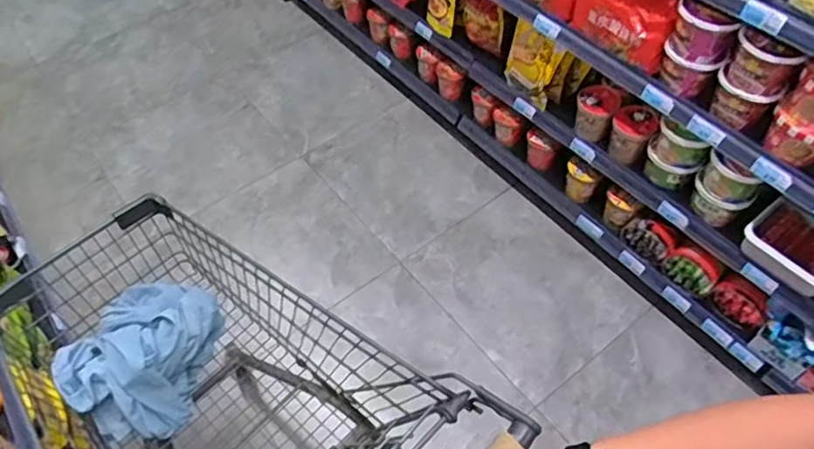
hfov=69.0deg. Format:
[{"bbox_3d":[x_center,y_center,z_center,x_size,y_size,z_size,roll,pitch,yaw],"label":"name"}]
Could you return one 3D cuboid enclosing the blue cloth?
[{"bbox_3d":[-0.520,0.242,1.150,0.233,0.126,0.289,12,54,11],"label":"blue cloth"}]

